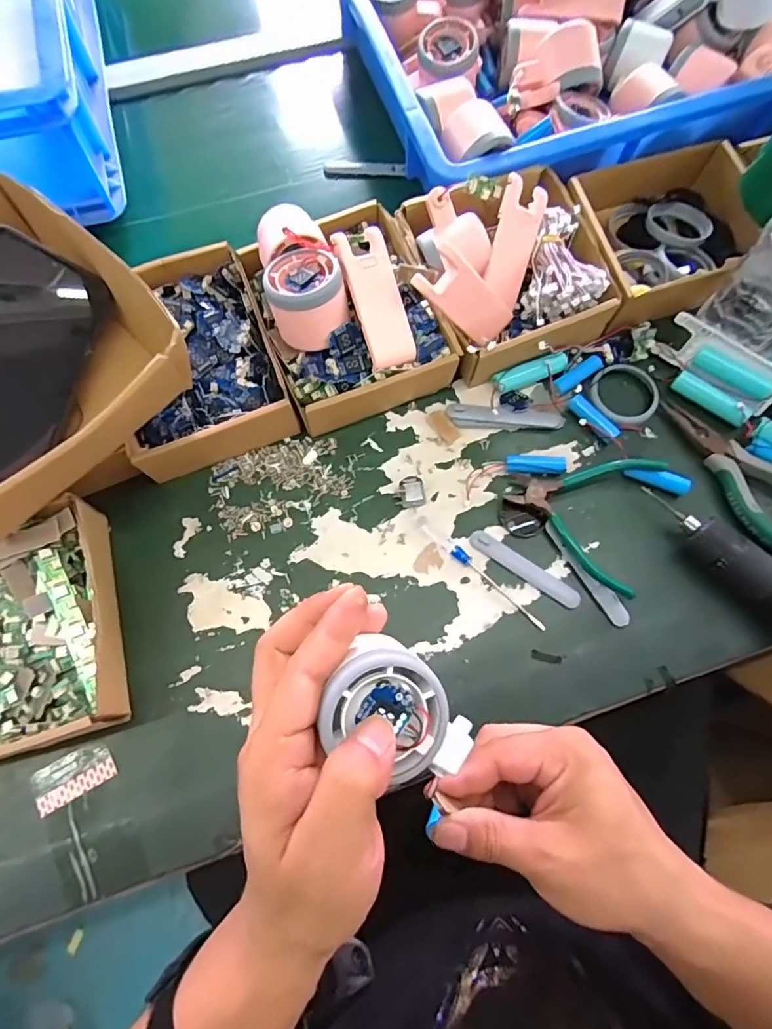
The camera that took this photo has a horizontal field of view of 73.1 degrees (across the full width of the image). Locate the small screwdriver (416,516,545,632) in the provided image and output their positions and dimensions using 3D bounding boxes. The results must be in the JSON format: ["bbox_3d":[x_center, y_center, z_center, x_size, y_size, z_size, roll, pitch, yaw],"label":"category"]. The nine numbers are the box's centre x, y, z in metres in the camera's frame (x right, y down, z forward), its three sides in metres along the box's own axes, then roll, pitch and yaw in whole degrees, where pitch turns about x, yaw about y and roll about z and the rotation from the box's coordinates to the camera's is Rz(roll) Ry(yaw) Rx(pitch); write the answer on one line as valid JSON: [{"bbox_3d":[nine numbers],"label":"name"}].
[{"bbox_3d":[0.073,0.045,0.407,0.126,0.005,0.009,42,76,12],"label":"small screwdriver"}]

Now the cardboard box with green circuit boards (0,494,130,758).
[{"bbox_3d":[-0.265,0.081,0.365,0.134,0.046,0.161,-15,73,-5],"label":"cardboard box with green circuit boards"}]

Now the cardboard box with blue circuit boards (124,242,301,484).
[{"bbox_3d":[-0.159,-0.126,0.437,0.125,0.062,0.166,-20,73,-7],"label":"cardboard box with blue circuit boards"}]

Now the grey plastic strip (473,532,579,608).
[{"bbox_3d":[0.109,0.043,0.409,0.094,0.004,0.015,33,75,10],"label":"grey plastic strip"}]

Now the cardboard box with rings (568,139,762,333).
[{"bbox_3d":[0.259,-0.259,0.478,0.171,0.049,0.149,-18,73,-6],"label":"cardboard box with rings"}]

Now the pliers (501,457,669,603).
[{"bbox_3d":[0.177,-0.008,0.416,0.104,0.024,0.113,-41,77,-12],"label":"pliers"}]

